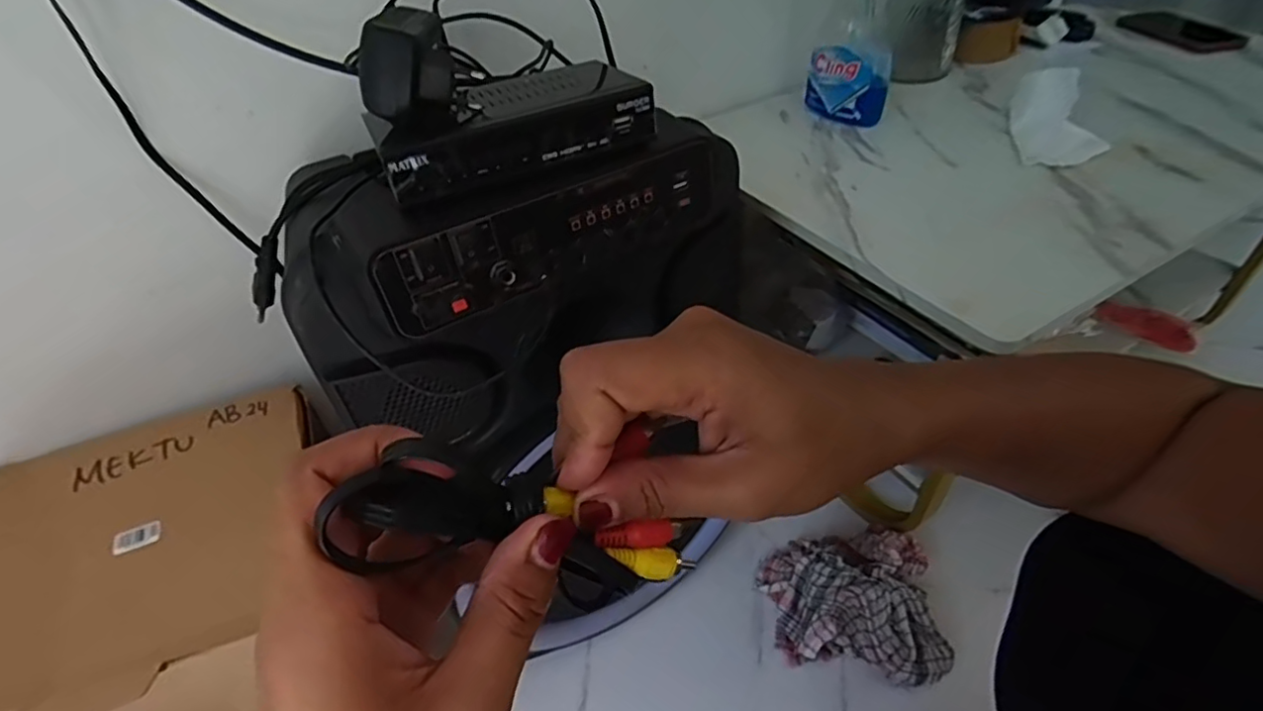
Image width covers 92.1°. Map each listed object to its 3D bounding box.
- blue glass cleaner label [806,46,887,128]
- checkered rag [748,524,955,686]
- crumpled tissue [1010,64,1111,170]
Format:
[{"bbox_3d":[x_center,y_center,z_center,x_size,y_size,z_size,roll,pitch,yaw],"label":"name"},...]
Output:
[{"bbox_3d":[0.238,-0.300,0.672,0.039,0.071,0.089,-23,45,-19],"label":"blue glass cleaner label"},{"bbox_3d":[0.243,0.273,0.649,0.177,0.083,0.142,-11,42,-6],"label":"checkered rag"},{"bbox_3d":[0.436,-0.244,0.616,0.074,0.050,0.127,7,44,13],"label":"crumpled tissue"}]

